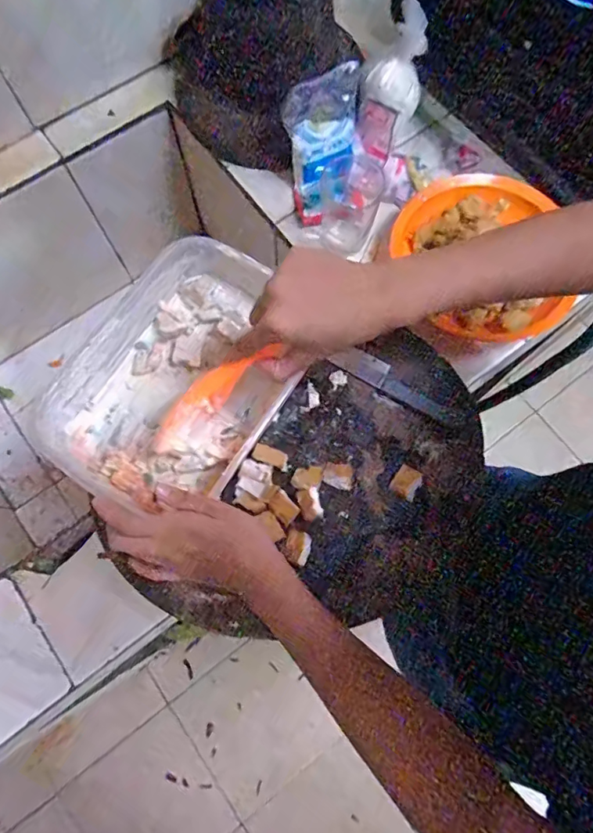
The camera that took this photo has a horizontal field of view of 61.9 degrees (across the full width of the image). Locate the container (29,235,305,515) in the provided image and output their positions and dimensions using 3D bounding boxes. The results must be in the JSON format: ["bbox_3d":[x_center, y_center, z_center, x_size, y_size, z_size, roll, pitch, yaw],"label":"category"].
[{"bbox_3d":[-0.108,-0.036,0.460,0.178,0.061,0.247,33,76,8],"label":"container"}]

